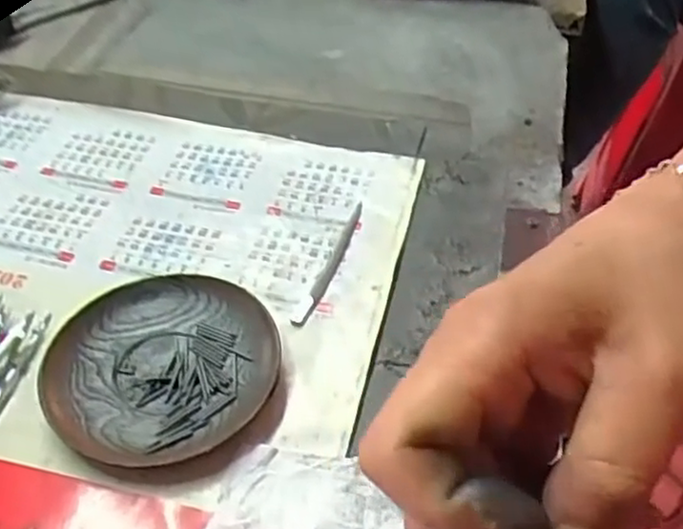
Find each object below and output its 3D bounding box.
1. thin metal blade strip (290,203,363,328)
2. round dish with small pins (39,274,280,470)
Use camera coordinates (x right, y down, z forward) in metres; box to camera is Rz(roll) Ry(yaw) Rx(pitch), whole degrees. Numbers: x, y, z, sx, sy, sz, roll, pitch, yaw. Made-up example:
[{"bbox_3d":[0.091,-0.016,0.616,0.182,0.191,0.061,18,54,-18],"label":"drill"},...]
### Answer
[{"bbox_3d":[-0.005,-0.003,0.439,0.011,0.004,0.108,16,47,15],"label":"thin metal blade strip"},{"bbox_3d":[-0.092,0.053,0.379,0.116,0.016,0.114,0,45,0],"label":"round dish with small pins"}]

